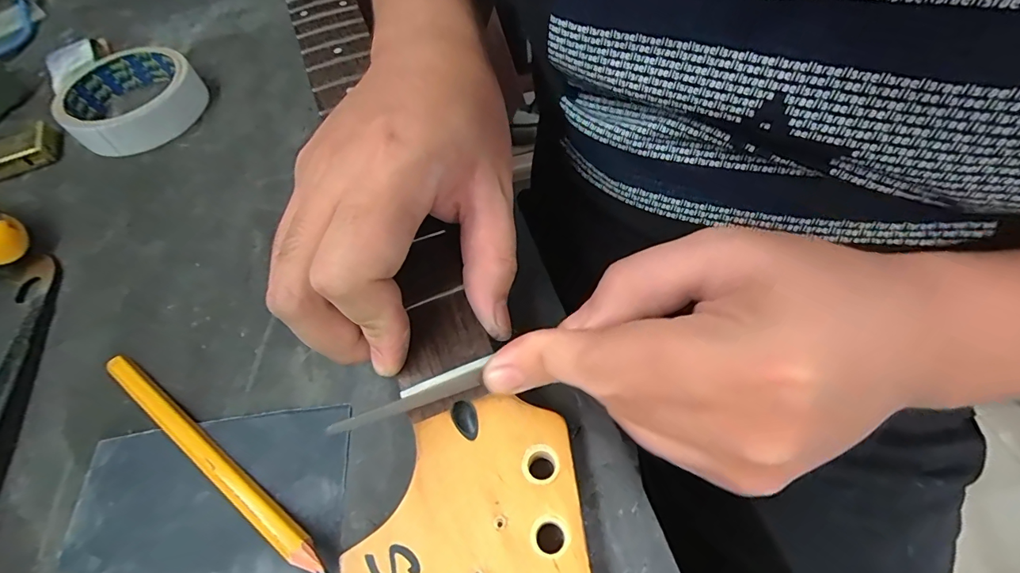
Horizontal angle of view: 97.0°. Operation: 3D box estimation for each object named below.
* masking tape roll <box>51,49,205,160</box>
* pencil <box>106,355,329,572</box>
[{"bbox_3d":[-0.267,-0.136,0.319,0.088,0.026,0.094,-29,60,-13],"label":"masking tape roll"},{"bbox_3d":[-0.128,0.069,0.190,0.152,0.013,0.010,29,64,20],"label":"pencil"}]

